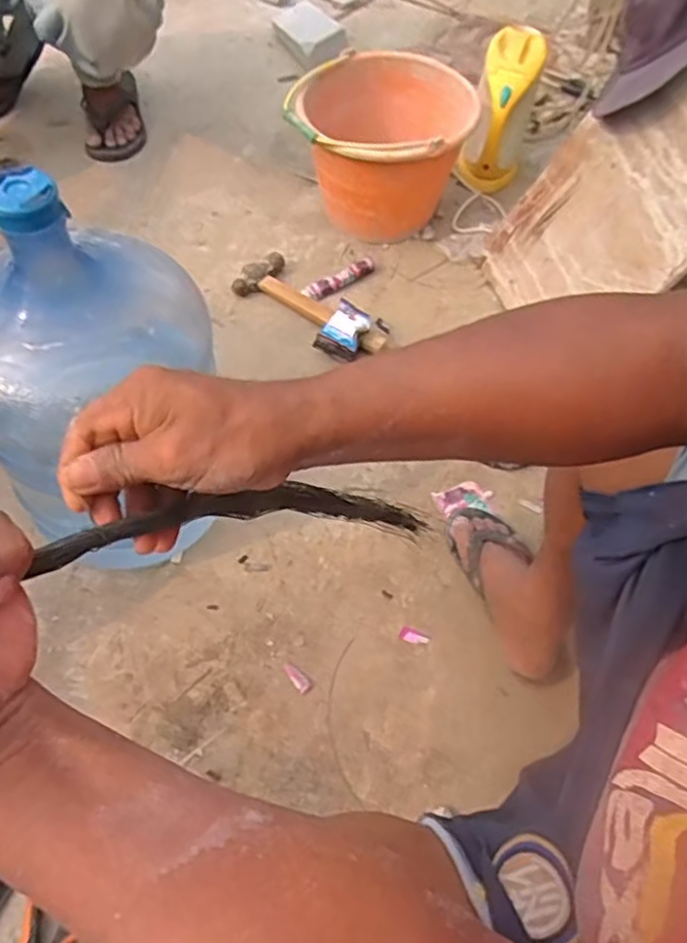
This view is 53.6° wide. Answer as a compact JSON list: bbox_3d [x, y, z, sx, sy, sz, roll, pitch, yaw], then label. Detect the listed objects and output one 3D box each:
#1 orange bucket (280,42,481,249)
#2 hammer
[{"bbox_3d":[0.063,-0.568,1.238,0.288,0.234,0.288,2,59,-3],"label":"orange bucket"},{"bbox_3d":[-0.047,-0.282,1.156,0.285,0.041,0.097,30,61,13],"label":"hammer"}]

